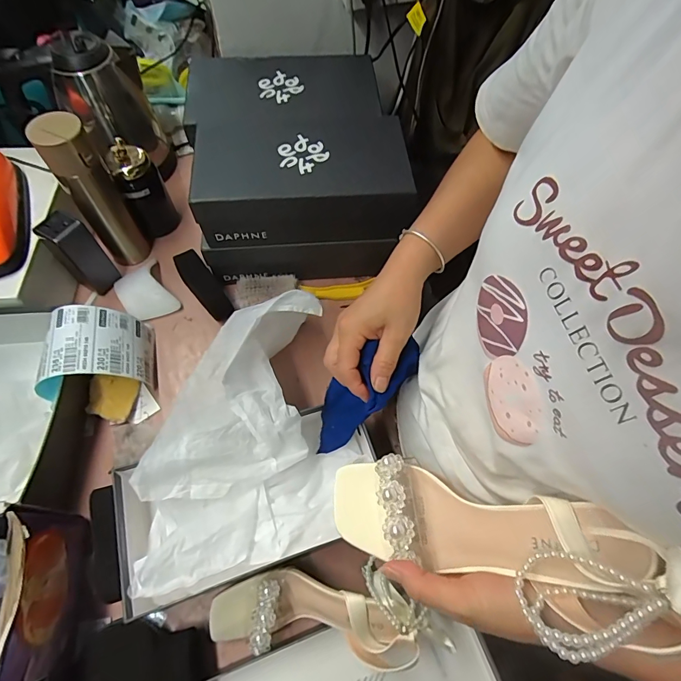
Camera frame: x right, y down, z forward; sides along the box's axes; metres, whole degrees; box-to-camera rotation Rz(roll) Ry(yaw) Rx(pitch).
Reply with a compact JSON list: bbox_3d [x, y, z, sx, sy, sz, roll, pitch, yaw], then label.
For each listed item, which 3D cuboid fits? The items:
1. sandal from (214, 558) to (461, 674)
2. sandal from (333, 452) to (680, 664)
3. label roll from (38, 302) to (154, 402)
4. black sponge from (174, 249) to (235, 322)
[{"bbox_3d":[-0.019,0.292,0.435,0.251,0.064,0.089,-4,62,12],"label":"sandal"},{"bbox_3d":[0.094,0.133,0.272,0.240,0.064,0.080,0,55,40],"label":"sandal"},{"bbox_3d":[-0.344,0.013,0.555,0.130,0.081,0.106,-12,64,-9],"label":"label roll"},{"bbox_3d":[-0.222,-0.089,0.660,0.041,0.024,0.123,-38,100,-20],"label":"black sponge"}]

